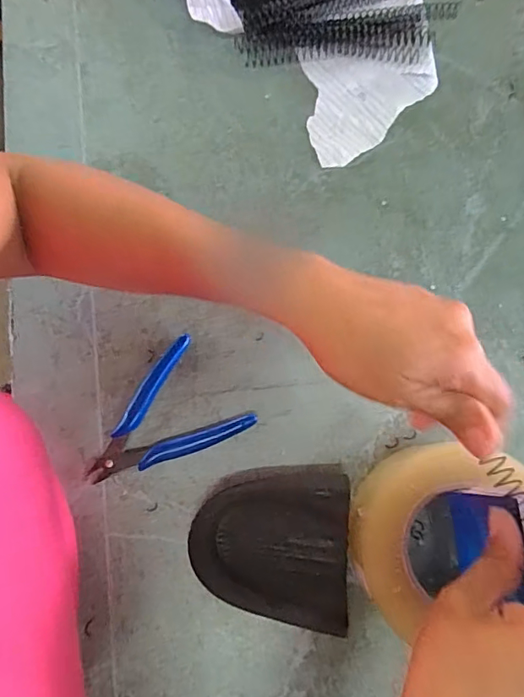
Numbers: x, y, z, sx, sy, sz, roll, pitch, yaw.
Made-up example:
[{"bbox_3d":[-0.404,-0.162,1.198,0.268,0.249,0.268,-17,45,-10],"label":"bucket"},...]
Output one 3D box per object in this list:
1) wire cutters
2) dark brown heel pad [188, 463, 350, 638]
[{"bbox_3d":[-0.079,0.051,0.369,0.120,0.009,0.082,-30,80,-8],"label":"wire cutters"},{"bbox_3d":[0.005,0.132,0.340,0.101,0.034,0.101,3,77,-1],"label":"dark brown heel pad"}]

